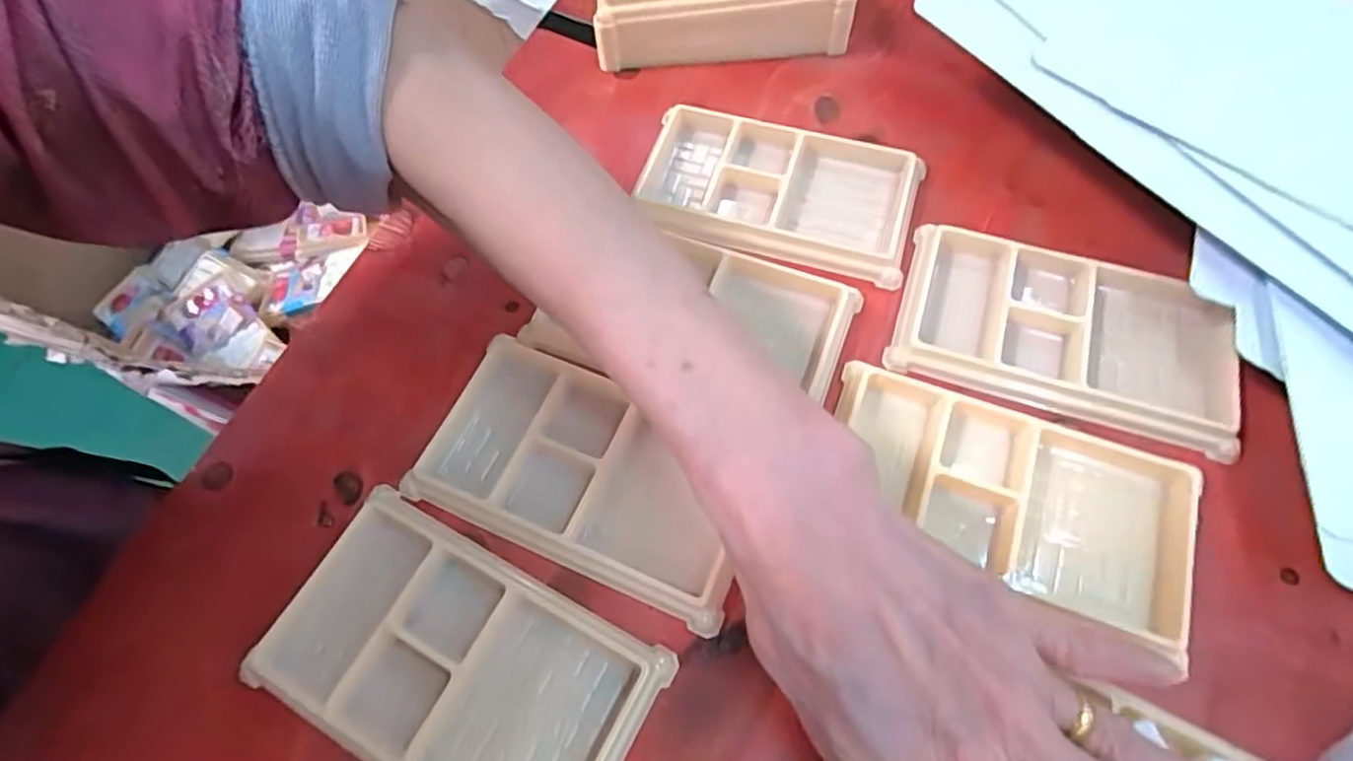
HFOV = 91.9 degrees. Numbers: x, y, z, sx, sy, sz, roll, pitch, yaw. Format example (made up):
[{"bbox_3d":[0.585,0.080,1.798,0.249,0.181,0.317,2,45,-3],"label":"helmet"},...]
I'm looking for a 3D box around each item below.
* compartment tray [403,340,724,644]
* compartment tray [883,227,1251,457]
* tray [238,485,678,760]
[{"bbox_3d":[-0.035,0.035,0.261,0.133,0.013,0.074,21,66,14],"label":"compartment tray"},{"bbox_3d":[0.169,-0.022,0.281,0.137,0.012,0.075,17,65,12],"label":"compartment tray"},{"bbox_3d":[-0.078,0.100,0.230,0.133,0.015,0.076,25,67,15],"label":"tray"}]

